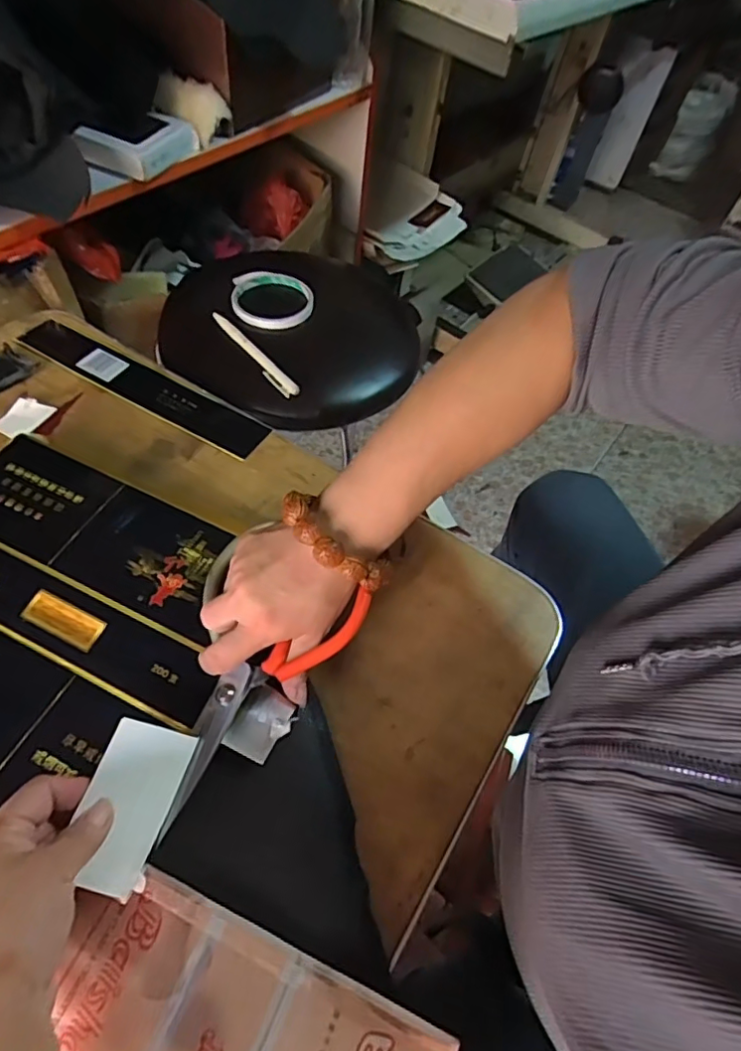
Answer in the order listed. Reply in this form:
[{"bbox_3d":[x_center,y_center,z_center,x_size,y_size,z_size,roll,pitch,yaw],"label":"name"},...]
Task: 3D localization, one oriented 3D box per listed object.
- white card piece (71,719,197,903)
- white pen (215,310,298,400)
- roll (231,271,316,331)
[{"bbox_3d":[-0.136,0.156,0.319,0.045,0.004,0.086,27,72,-20],"label":"white card piece"},{"bbox_3d":[-0.116,-0.172,0.565,0.012,0.012,0.129,-33,64,-25],"label":"white pen"},{"bbox_3d":[-0.105,-0.241,0.609,0.085,0.013,0.087,3,54,-4],"label":"roll"}]

